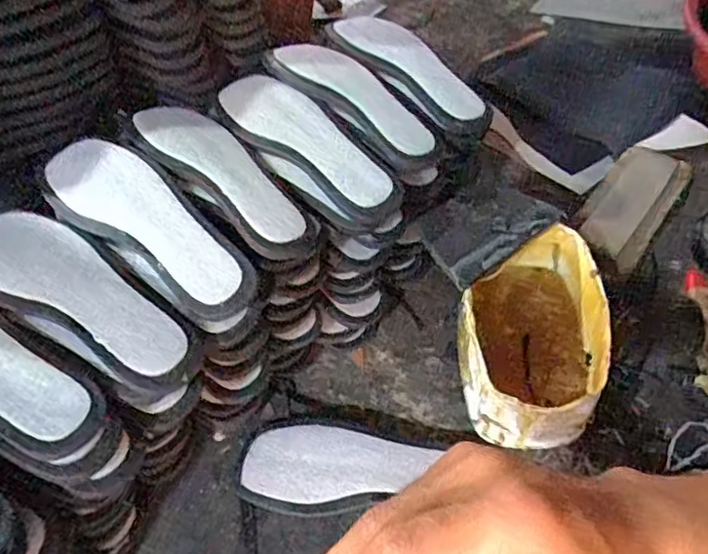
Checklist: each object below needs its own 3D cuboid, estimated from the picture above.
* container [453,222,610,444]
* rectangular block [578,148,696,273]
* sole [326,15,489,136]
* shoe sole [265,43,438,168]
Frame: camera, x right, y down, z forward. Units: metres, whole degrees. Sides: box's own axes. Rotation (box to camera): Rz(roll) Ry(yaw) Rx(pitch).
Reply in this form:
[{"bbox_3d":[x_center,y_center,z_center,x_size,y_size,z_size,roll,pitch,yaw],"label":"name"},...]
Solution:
[{"bbox_3d":[0.169,0.062,0.584,0.125,0.122,0.199,8,52,9],"label":"container"},{"bbox_3d":[0.339,-0.090,0.724,0.085,0.034,0.191,32,61,24],"label":"rectangular block"},{"bbox_3d":[0.065,-0.245,0.668,0.080,0.025,0.238,-34,58,-22],"label":"sole"},{"bbox_3d":[0.002,-0.195,0.619,0.083,0.021,0.224,-38,59,-24],"label":"shoe sole"}]

